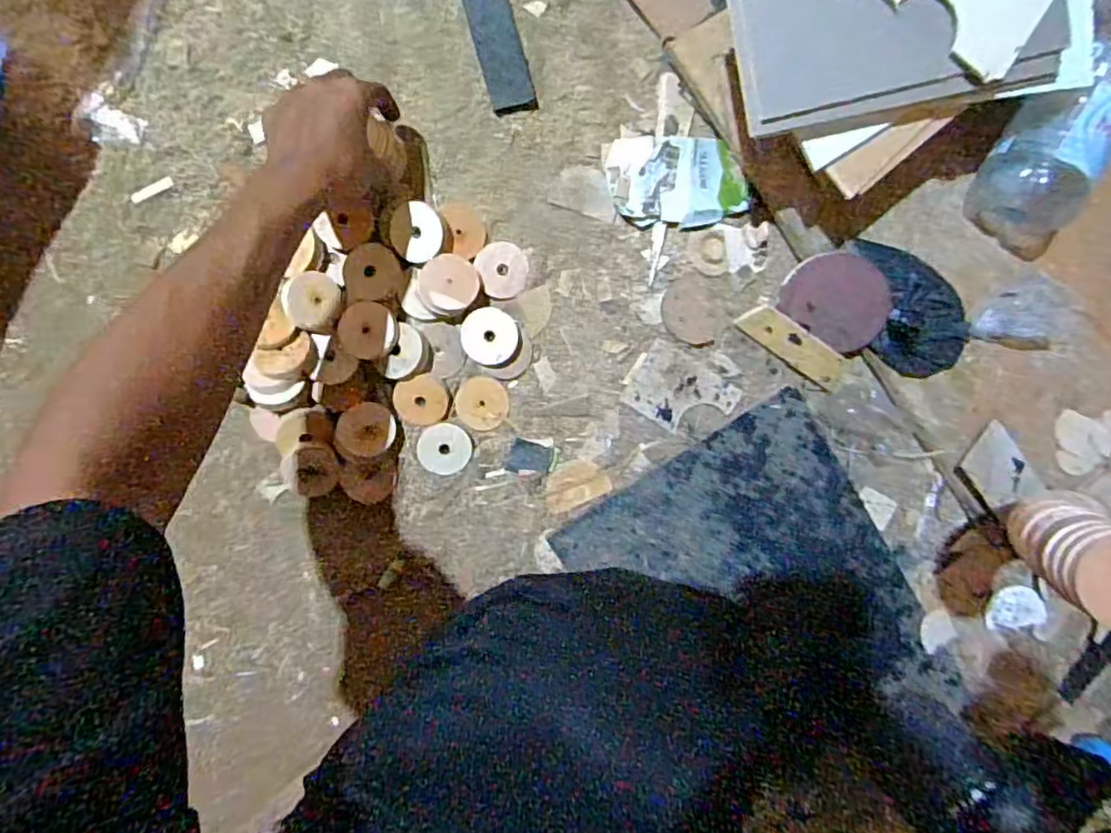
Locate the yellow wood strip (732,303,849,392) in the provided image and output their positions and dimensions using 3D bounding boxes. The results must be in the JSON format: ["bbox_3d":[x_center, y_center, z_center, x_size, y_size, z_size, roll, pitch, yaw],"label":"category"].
[{"bbox_3d":[0.236,-0.069,0.611,0.121,0.006,0.034,33,108,-11],"label":"yellow wood strip"}]

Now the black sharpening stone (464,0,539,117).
[{"bbox_3d":[-0.055,-0.349,0.560,0.041,0.009,0.146,-17,97,-5],"label":"black sharpening stone"}]

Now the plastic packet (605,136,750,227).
[{"bbox_3d":[0.116,-0.222,0.586,0.129,0.026,0.079,0,96,-7],"label":"plastic packet"}]

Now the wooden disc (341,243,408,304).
[{"bbox_3d":[-0.164,-0.130,0.564,0.054,0.005,0.053,-1,96,-7],"label":"wooden disc"}]

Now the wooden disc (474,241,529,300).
[{"bbox_3d":[-0.049,-0.137,0.581,0.045,0.014,0.051,-27,98,-3],"label":"wooden disc"}]

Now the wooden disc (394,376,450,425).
[{"bbox_3d":[-0.126,-0.015,0.586,0.049,0.007,0.045,-1,96,-7],"label":"wooden disc"}]

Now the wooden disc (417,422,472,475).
[{"bbox_3d":[-0.106,0.032,0.599,0.050,0.005,0.048,6,95,-7],"label":"wooden disc"}]

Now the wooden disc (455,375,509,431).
[{"bbox_3d":[-0.069,-0.012,0.593,0.049,0.005,0.051,-1,96,-7],"label":"wooden disc"}]

